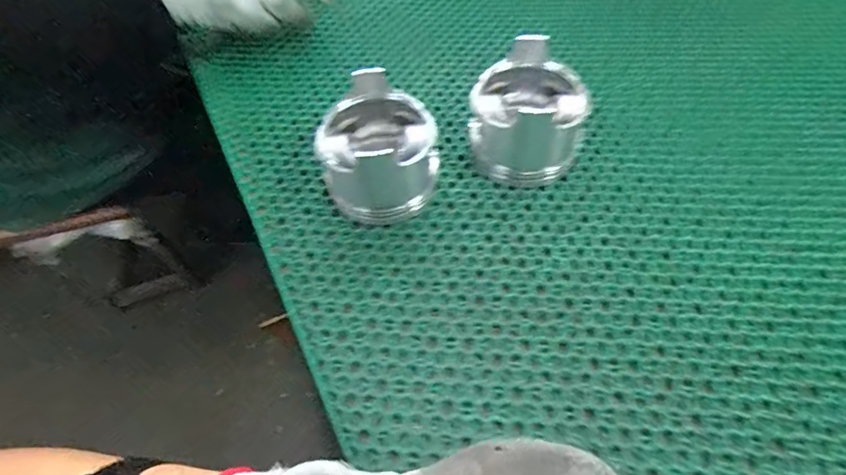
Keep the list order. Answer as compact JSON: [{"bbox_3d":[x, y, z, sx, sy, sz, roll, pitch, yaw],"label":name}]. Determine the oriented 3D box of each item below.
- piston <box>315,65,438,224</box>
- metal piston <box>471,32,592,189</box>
[{"bbox_3d":[-0.032,-0.066,0.361,0.084,0.077,0.080,-2,56,3],"label":"piston"},{"bbox_3d":[0.084,-0.099,0.373,0.084,0.076,0.083,-2,56,3],"label":"metal piston"}]

